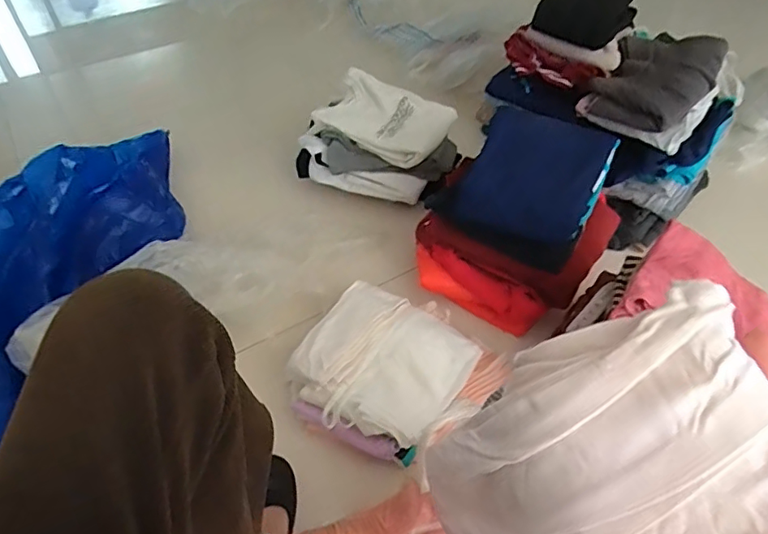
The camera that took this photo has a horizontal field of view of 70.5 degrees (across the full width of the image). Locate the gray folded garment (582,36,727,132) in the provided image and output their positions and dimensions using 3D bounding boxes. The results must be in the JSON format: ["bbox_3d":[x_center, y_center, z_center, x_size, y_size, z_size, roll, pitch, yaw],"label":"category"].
[{"bbox_3d":[0.507,-0.349,1.025,0.186,0.099,0.265,29,54,24],"label":"gray folded garment"}]

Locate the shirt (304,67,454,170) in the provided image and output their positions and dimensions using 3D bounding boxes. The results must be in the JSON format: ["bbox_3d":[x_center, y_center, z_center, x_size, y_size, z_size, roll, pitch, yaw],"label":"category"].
[{"bbox_3d":[0.000,-0.306,1.110,0.252,0.051,0.176,20,51,18],"label":"shirt"}]

